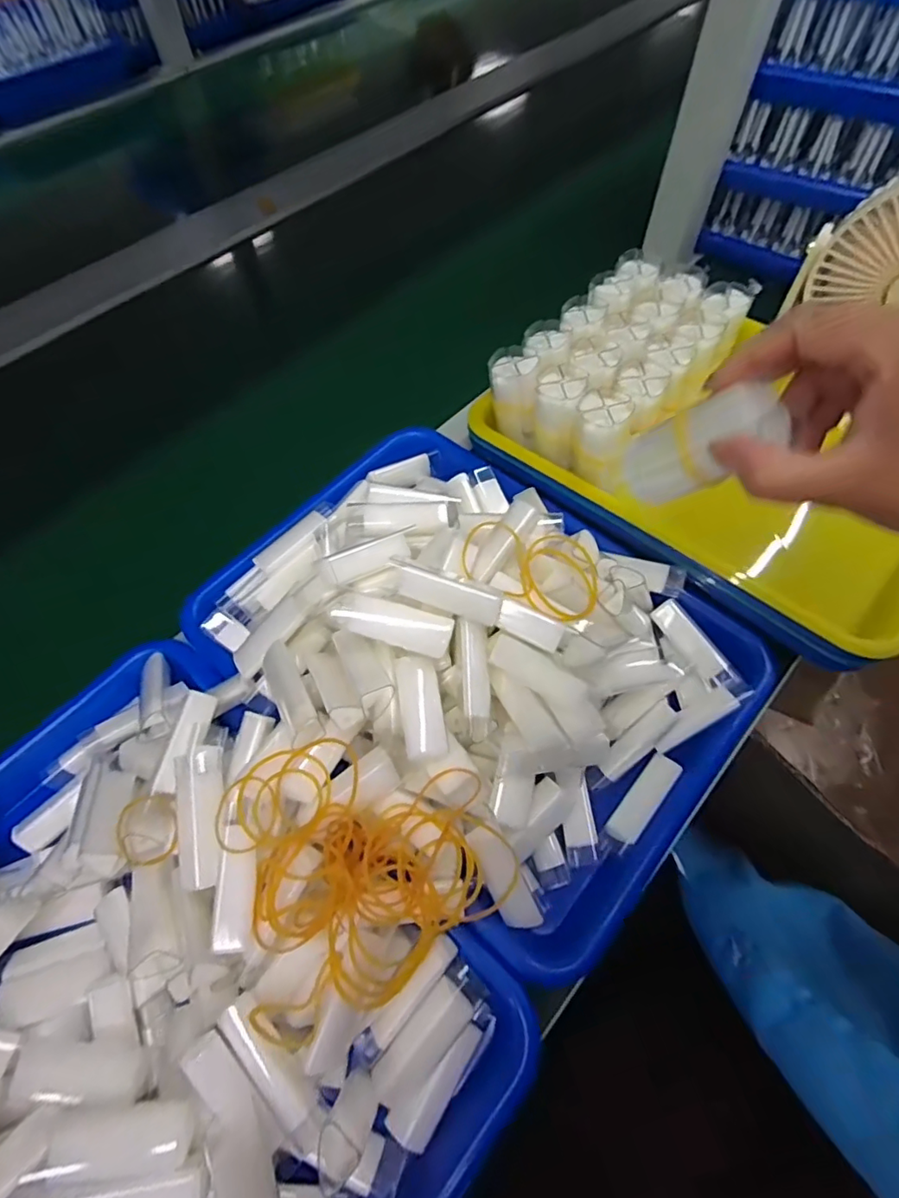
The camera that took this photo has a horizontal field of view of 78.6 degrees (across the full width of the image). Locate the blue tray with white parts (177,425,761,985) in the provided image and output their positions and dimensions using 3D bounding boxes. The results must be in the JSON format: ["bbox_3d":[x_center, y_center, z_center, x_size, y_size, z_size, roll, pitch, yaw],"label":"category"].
[{"bbox_3d":[0.008,0.023,0.335,0.312,0.092,0.271,37,68,19],"label":"blue tray with white parts"}]

